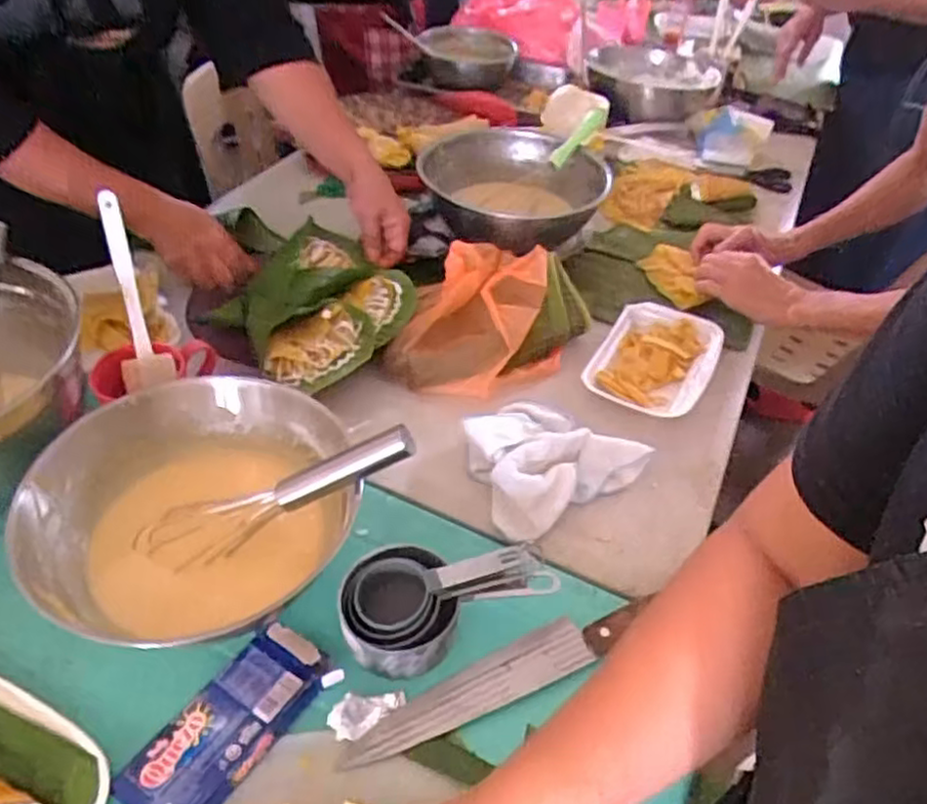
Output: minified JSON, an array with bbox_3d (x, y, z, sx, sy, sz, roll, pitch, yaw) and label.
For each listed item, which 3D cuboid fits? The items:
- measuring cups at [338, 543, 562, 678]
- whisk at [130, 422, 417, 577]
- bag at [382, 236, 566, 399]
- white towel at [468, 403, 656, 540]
[{"bbox_3d":[-0.018,0.143,0.536,0.156,0.050,0.090,-17,50,-21],"label":"measuring cups"},{"bbox_3d":[-0.145,0.076,0.543,0.239,0.041,0.050,-23,46,12],"label":"whisk"},{"bbox_3d":[0.021,-0.104,0.767,0.176,0.048,0.216,8,44,3],"label":"bag"},{"bbox_3d":[0.078,0.042,0.645,0.157,0.045,0.125,-24,51,-26],"label":"white towel"}]

